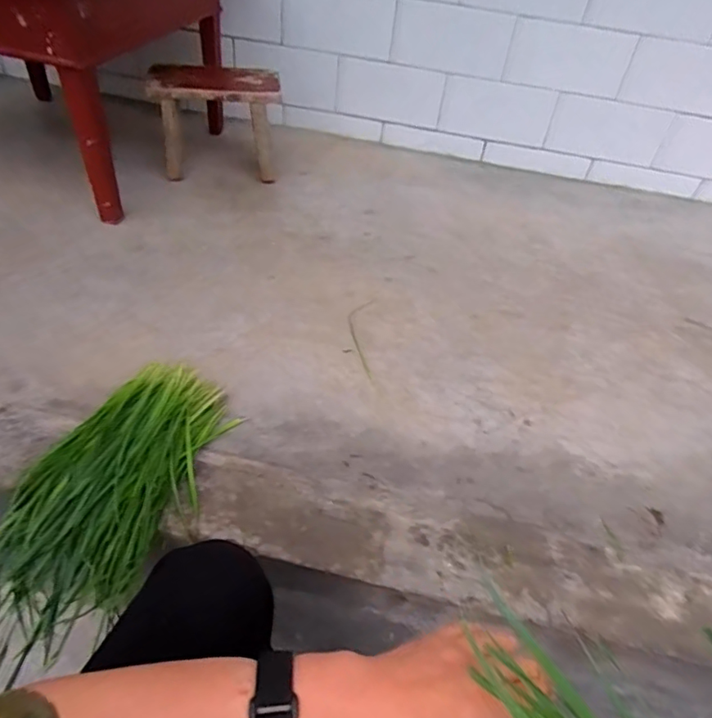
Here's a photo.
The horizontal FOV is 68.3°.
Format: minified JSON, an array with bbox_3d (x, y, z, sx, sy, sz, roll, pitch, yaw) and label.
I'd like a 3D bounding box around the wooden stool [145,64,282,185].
[{"bbox_3d":[-0.302,-0.516,1.157,0.266,0.207,0.179,-2,45,-9],"label":"wooden stool"}]

